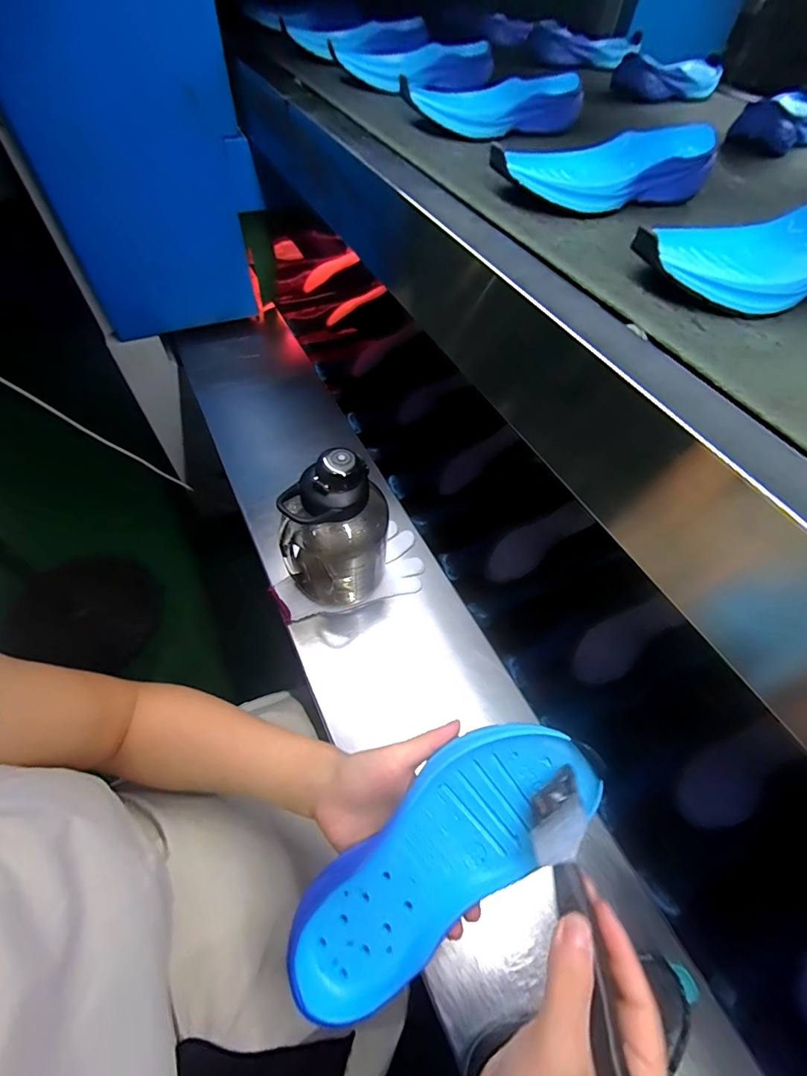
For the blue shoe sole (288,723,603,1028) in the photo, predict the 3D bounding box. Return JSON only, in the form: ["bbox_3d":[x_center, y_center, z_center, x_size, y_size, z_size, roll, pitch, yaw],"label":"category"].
[{"bbox_3d":[0.023,0.206,0.284,0.218,0.026,0.080,-42,67,-5],"label":"blue shoe sole"}]

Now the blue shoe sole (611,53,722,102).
[{"bbox_3d":[0.428,-0.716,0.675,0.222,0.038,0.068,-25,62,-16],"label":"blue shoe sole"}]

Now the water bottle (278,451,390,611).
[{"bbox_3d":[-0.083,0.001,0.530,0.125,0.210,0.100,-22,61,-14],"label":"water bottle"}]

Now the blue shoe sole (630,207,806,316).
[{"bbox_3d":[0.278,-0.210,0.323,0.222,0.038,0.080,-16,60,-11],"label":"blue shoe sole"}]

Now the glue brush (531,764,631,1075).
[{"bbox_3d":[0.096,0.213,0.220,0.026,0.025,0.172,2,39,-2],"label":"glue brush"}]

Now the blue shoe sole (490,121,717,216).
[{"bbox_3d":[0.183,-0.350,0.408,0.227,0.038,0.088,-18,60,-12],"label":"blue shoe sole"}]

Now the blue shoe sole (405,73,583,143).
[{"bbox_3d":[0.108,-0.503,0.502,0.212,0.037,0.073,-16,60,-11],"label":"blue shoe sole"}]

